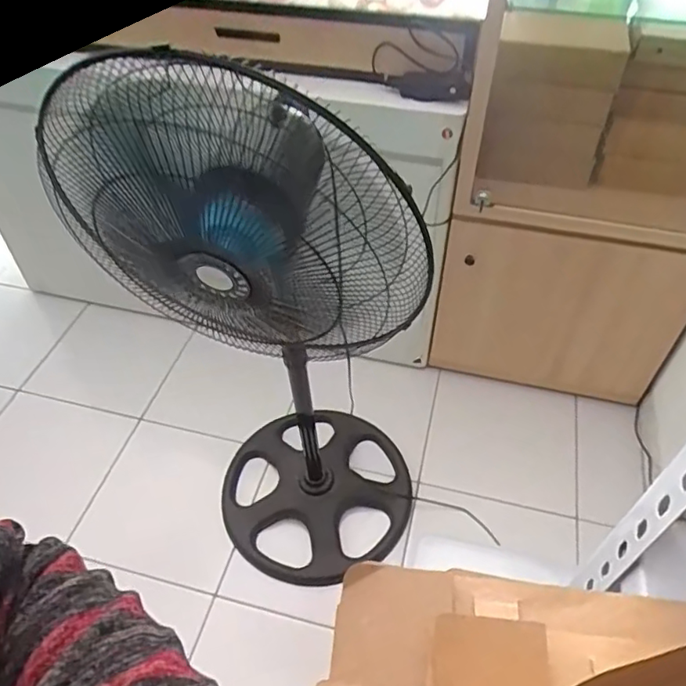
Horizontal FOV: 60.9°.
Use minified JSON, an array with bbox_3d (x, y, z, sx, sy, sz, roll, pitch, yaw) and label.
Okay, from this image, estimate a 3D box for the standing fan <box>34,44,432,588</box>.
[{"bbox_3d":[-0.075,0.020,1.078,0.458,1.120,0.458,25,53,22],"label":"standing fan"}]

